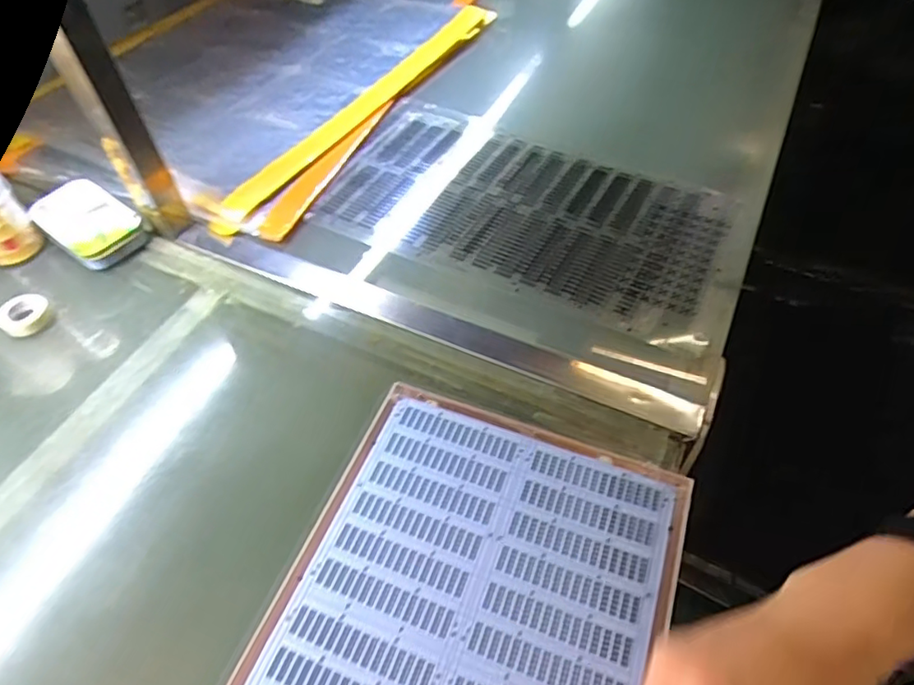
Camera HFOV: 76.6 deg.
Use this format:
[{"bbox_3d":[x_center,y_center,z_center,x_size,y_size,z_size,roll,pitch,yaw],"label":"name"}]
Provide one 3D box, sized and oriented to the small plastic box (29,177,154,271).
[{"bbox_3d":[-0.352,-0.113,0.552,0.108,0.028,0.065,31,59,23],"label":"small plastic box"}]

